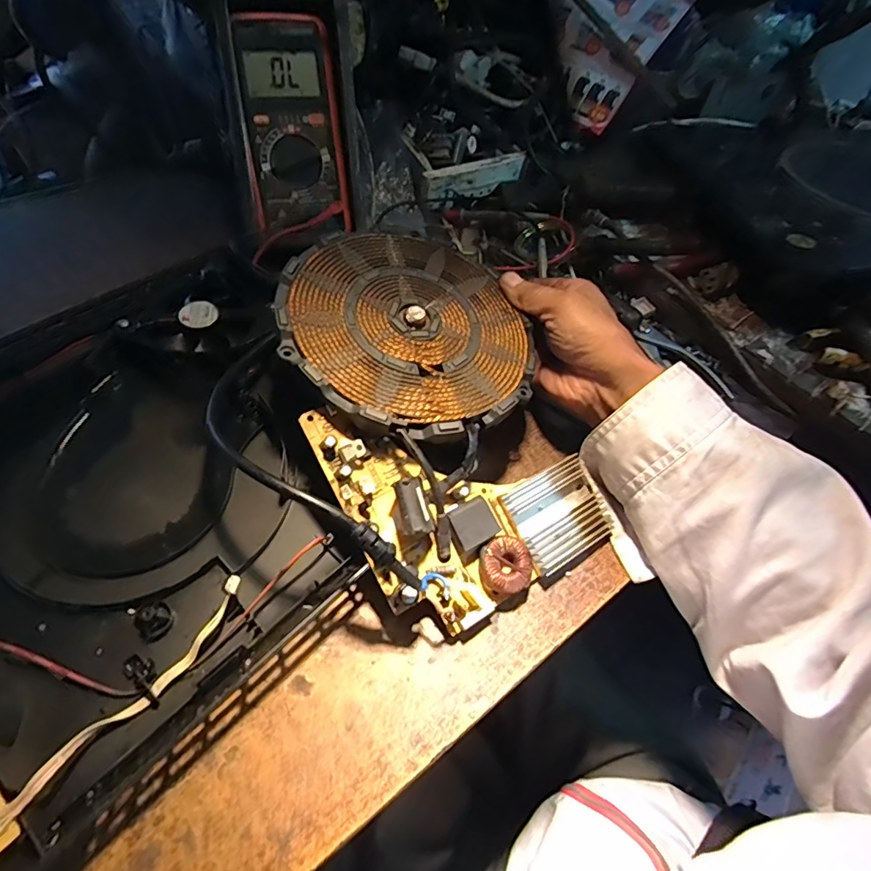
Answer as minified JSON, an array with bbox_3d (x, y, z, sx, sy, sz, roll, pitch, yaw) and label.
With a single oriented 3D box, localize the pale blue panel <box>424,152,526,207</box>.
[{"bbox_3d":[0.046,-0.283,0.554,0.120,0.032,0.018,-20,60,-16],"label":"pale blue panel"}]

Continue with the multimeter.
[{"bbox_3d":[-0.123,-0.261,0.442,0.082,0.188,0.031,-5,13,-7],"label":"multimeter"}]

